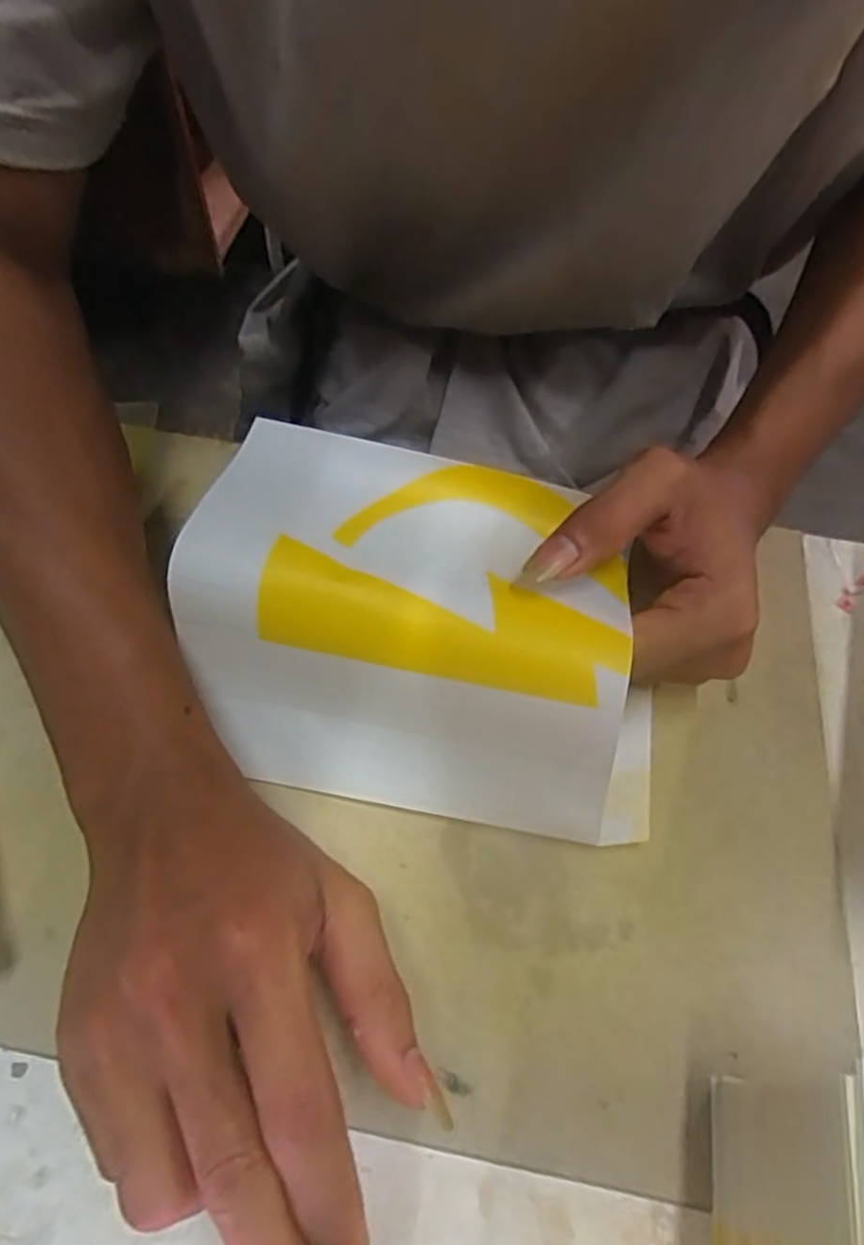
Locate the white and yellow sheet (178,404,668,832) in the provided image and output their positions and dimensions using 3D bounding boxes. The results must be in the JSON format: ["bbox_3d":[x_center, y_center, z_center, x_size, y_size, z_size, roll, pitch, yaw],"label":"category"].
[{"bbox_3d":[-0.005,-0.003,0.286,0.190,0.064,0.141,14,59,6],"label":"white and yellow sheet"}]

